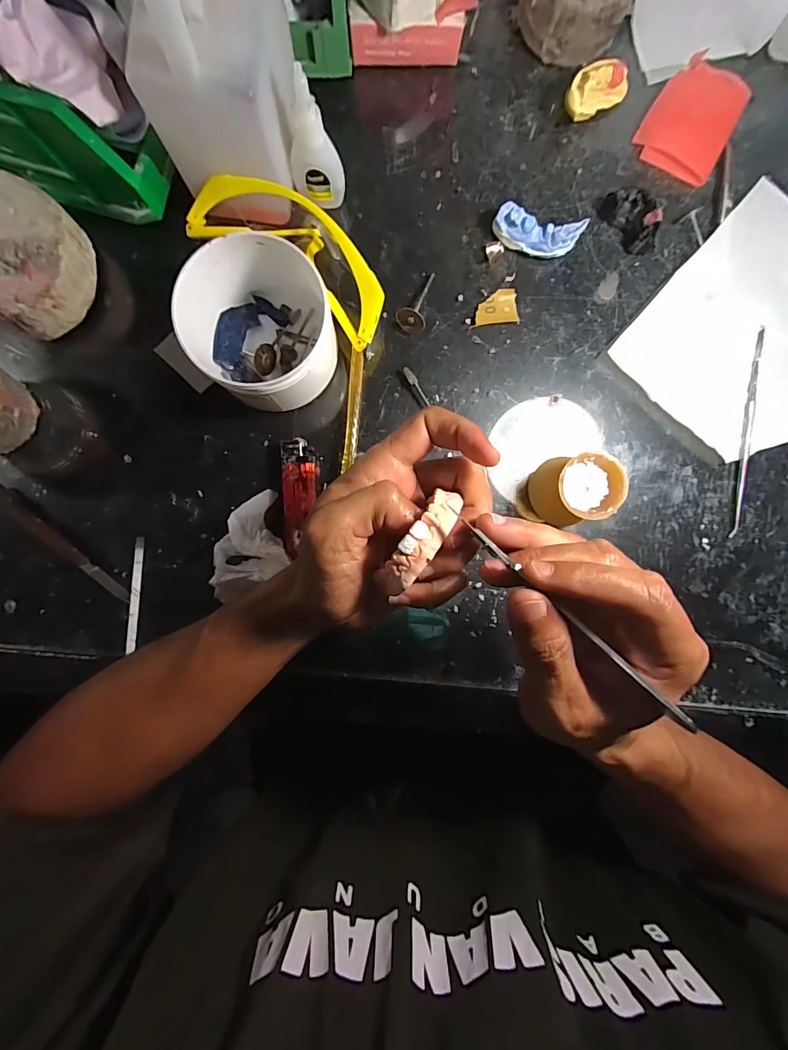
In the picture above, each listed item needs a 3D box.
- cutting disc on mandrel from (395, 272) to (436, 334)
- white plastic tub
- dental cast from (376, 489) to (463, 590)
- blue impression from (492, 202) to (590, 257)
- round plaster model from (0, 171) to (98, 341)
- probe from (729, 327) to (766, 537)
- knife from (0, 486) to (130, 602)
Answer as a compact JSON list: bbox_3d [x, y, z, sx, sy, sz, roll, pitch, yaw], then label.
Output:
[{"bbox_3d":[0.018,-0.164,0.301,0.021,0.019,0.049,21,76,-1],"label":"cutting disc on mandrel"},{"bbox_3d":[-0.086,-0.131,0.272,0.089,0.062,0.100,-18,91,-1],"label":"white plastic tub"},{"bbox_3d":[0.014,0.007,0.189,0.014,0.019,0.054,37,83,-1],"label":"dental cast"},{"bbox_3d":[0.104,-0.213,0.298,0.062,0.021,0.022,13,90,-1],"label":"blue impression"},{"bbox_3d":[-0.257,-0.184,0.280,0.085,0.042,0.082,0,90,-1],"label":"round plaster model"},{"bbox_3d":[0.268,-0.070,0.308,0.008,0.006,0.157,7,90,-1],"label":"probe"},{"bbox_3d":[-0.254,0.003,0.293,0.153,0.009,0.011,41,89,-1],"label":"knife"}]

